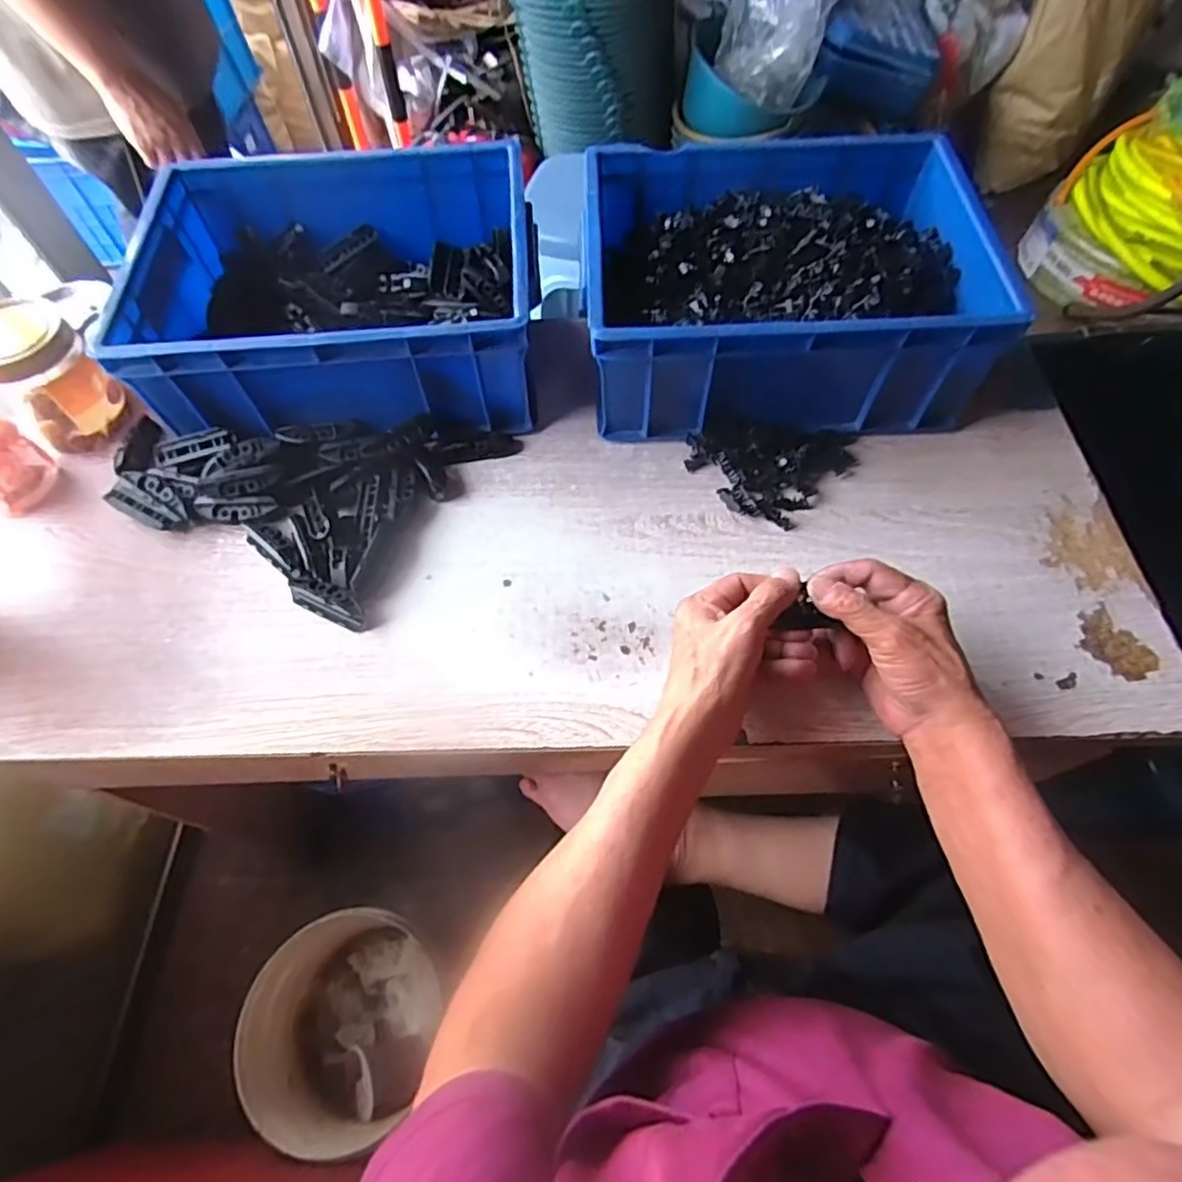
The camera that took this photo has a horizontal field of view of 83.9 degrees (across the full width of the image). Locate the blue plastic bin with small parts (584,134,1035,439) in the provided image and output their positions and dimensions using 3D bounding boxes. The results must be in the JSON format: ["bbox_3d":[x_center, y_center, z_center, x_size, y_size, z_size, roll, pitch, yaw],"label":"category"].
[{"bbox_3d":[0.166,-0.277,0.617,0.340,0.137,0.277,-5,60,-1],"label":"blue plastic bin with small parts"}]

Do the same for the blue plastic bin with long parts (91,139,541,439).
[{"bbox_3d":[-0.225,-0.281,0.622,0.341,0.119,0.281,-4,61,-1],"label":"blue plastic bin with long parts"}]

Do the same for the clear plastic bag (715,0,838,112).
[{"bbox_3d":[0.365,-1.122,1.262,0.163,0.319,0.137,-27,64,-13],"label":"clear plastic bag"}]

